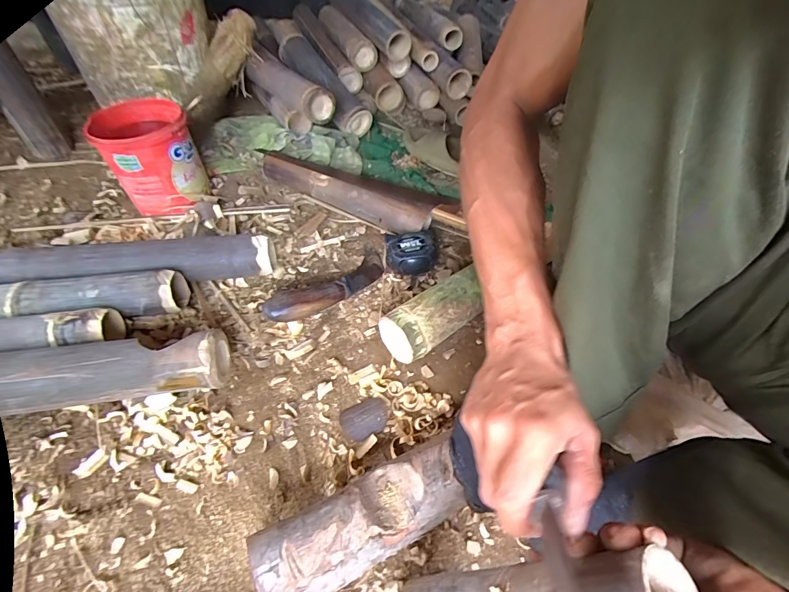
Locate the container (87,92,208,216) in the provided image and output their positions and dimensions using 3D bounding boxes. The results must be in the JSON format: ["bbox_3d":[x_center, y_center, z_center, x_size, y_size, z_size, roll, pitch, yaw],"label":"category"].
[{"bbox_3d":[-0.407,-0.231,0.647,0.131,0.145,0.142,-23,56,-22],"label":"container"}]

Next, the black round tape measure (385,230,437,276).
[{"bbox_3d":[0.028,-0.070,0.633,0.081,0.045,0.078,2,50,-3],"label":"black round tape measure"}]

